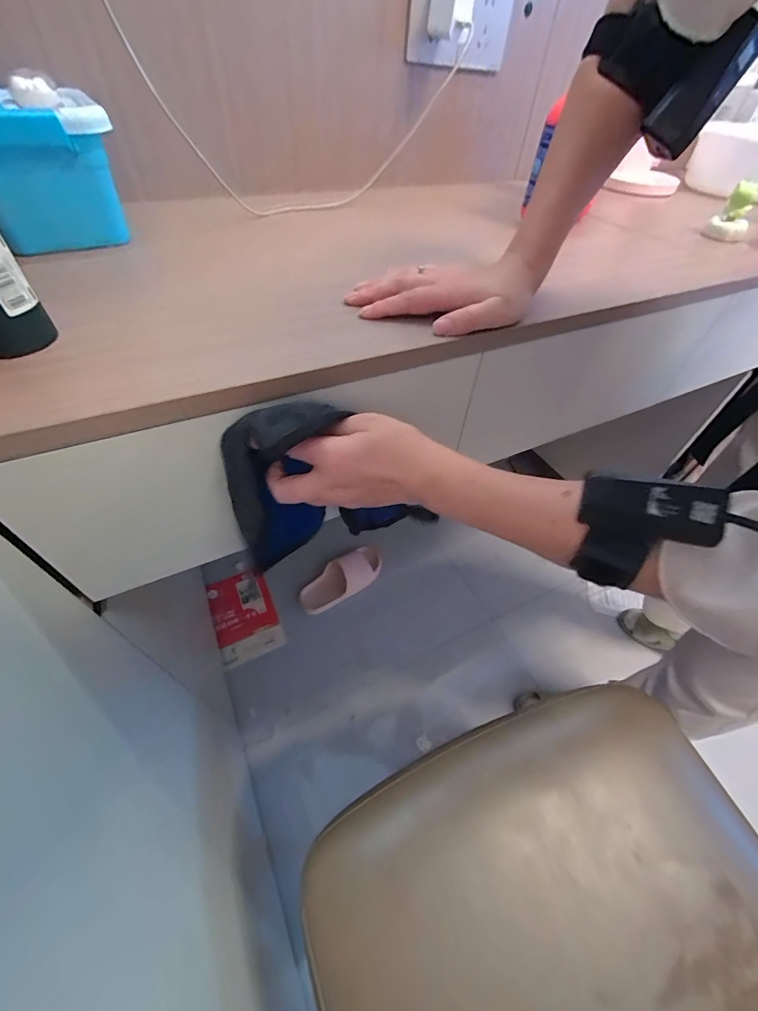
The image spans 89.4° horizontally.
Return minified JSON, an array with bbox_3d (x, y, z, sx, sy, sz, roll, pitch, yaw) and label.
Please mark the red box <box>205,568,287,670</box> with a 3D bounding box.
[{"bbox_3d":[-0.347,0.275,0.982,0.148,0.008,0.237,-20,54,-19],"label":"red box"}]

